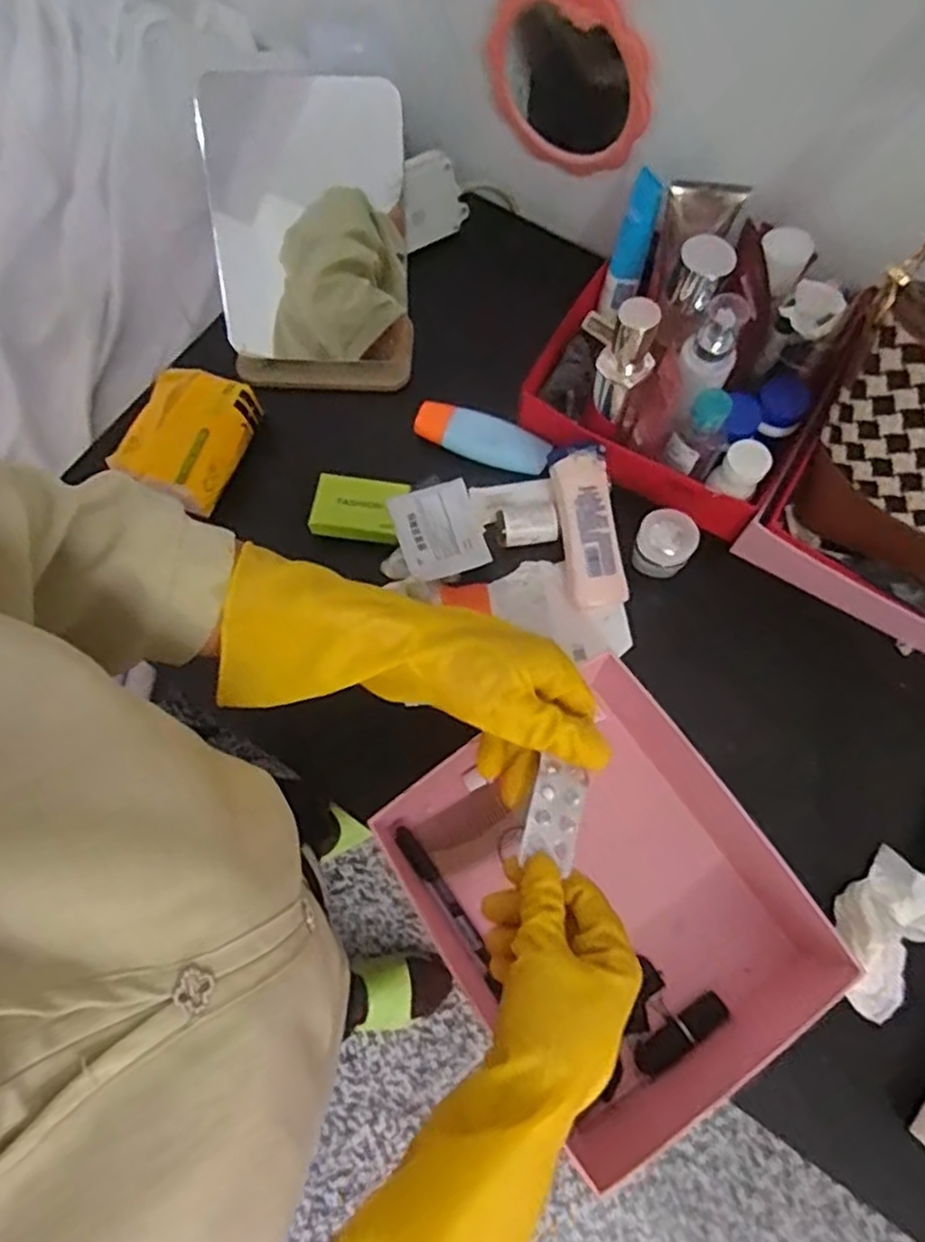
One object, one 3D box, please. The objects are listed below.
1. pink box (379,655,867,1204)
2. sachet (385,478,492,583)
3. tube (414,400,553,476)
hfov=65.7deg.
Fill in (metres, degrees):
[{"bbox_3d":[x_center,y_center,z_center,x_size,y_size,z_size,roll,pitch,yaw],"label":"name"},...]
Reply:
[{"bbox_3d":[0.097,0.189,0.501,0.234,0.097,0.268,-32,74,-9],"label":"pink box"},{"bbox_3d":[-0.020,-0.079,0.618,0.072,0.011,0.083,-20,73,-6],"label":"sachet"},{"bbox_3d":[0.018,-0.168,0.659,0.124,0.027,0.041,18,73,7],"label":"tube"}]

